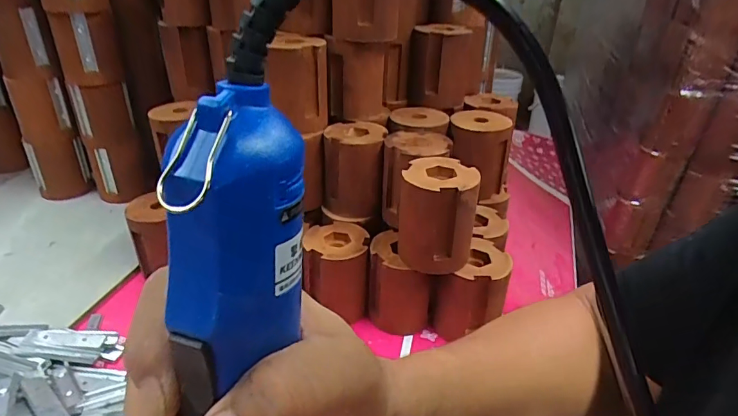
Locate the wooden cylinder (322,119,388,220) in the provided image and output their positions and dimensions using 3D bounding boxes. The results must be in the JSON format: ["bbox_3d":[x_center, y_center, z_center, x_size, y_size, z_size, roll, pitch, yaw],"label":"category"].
[{"bbox_3d":[-0.019,-0.047,0.580,0.073,0.104,0.079,4,30,1],"label":"wooden cylinder"}]

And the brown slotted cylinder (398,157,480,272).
[{"bbox_3d":[0.070,0.009,0.488,0.075,0.104,0.076,5,30,3],"label":"brown slotted cylinder"}]

